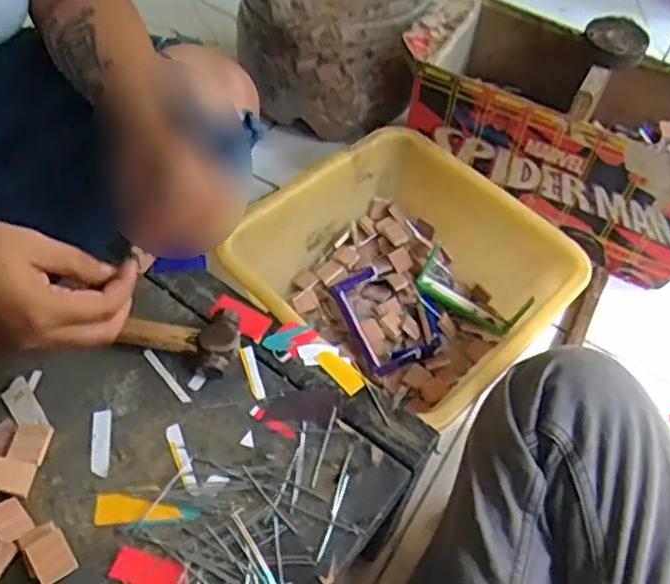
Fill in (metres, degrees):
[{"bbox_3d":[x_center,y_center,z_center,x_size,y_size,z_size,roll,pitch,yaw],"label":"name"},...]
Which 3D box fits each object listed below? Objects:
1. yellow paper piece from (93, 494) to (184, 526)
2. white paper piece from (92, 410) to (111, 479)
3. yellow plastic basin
[{"bbox_3d":[-0.115,0.126,0.401,0.049,0.004,0.017,-1,55,-5],"label":"yellow paper piece"},{"bbox_3d":[-0.145,0.092,0.422,0.011,0.004,0.043,-5,55,-8],"label":"white paper piece"},{"bbox_3d":[0.064,-0.003,0.684,0.273,0.124,0.267,40,61,22],"label":"yellow plastic basin"}]

